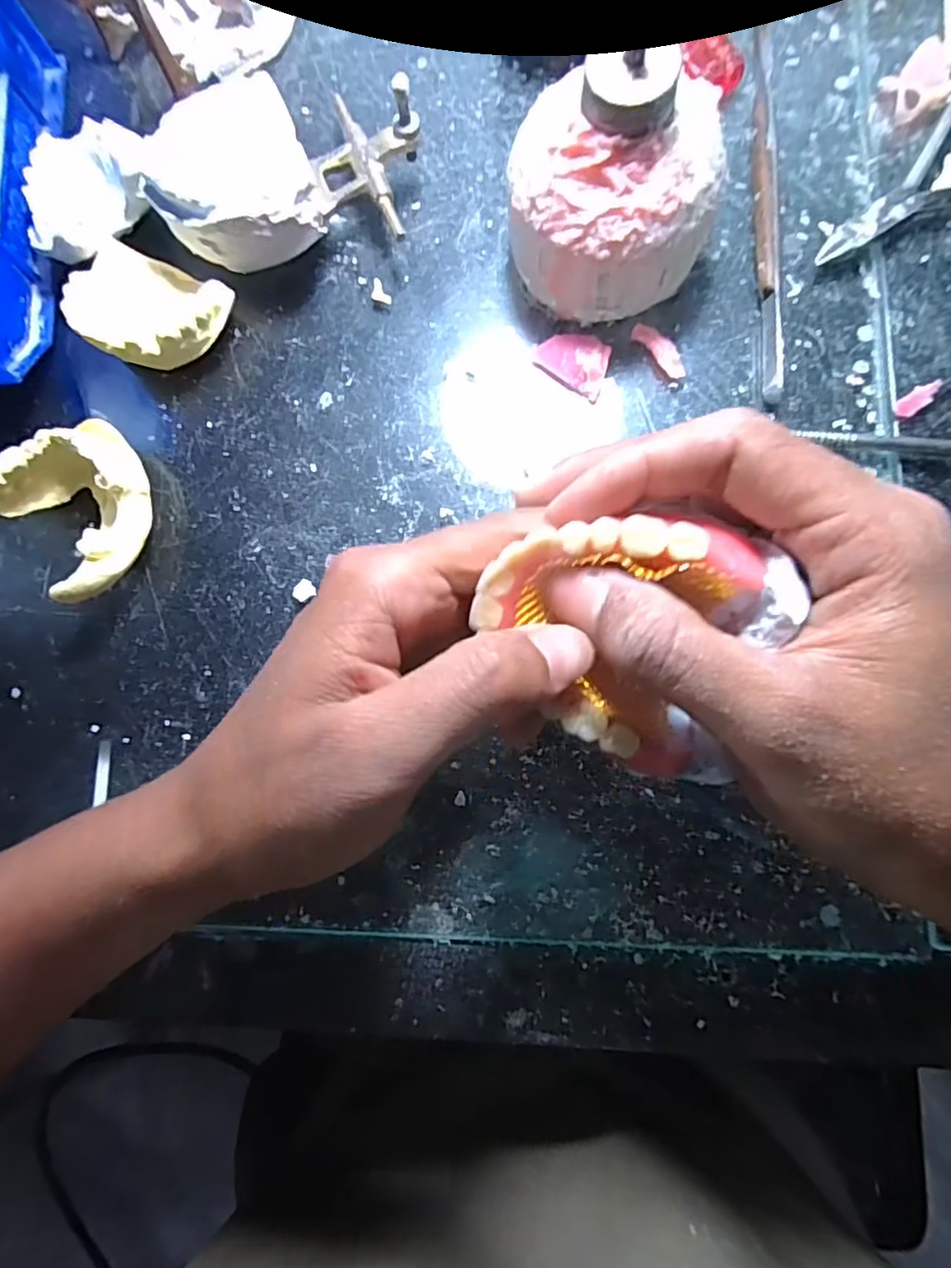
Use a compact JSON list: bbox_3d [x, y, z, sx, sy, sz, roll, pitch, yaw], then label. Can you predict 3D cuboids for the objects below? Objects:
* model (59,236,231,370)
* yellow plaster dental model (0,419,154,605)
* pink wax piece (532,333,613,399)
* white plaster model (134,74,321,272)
[{"bbox_3d":[-0.131,-0.128,0.235,0.057,0.029,0.045,28,86,7],"label":"model"},{"bbox_3d":[-0.153,-0.051,0.227,0.070,0.027,0.057,39,87,7],"label":"yellow plaster dental model"},{"bbox_3d":[0.040,-0.108,0.231,0.028,0.004,0.019,34,102,1],"label":"pink wax piece"},{"bbox_3d":[-0.092,-0.173,0.232,0.057,0.041,0.060,0,83,4],"label":"white plaster model"}]

